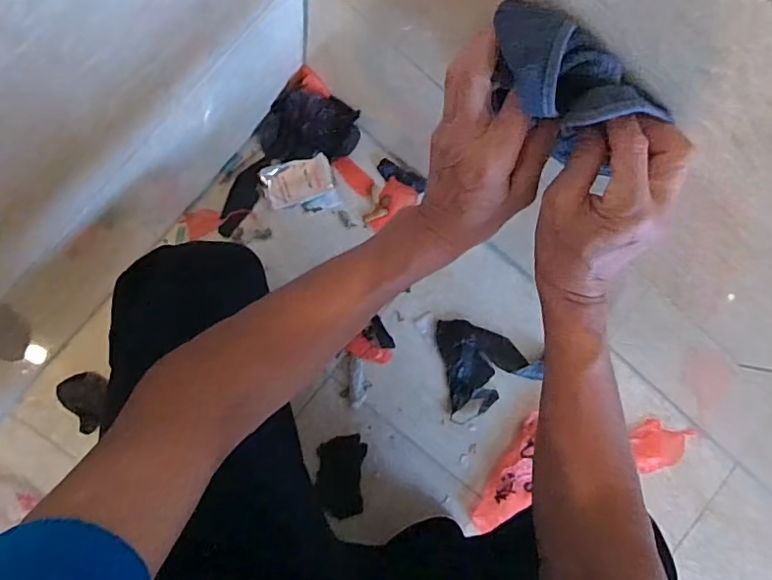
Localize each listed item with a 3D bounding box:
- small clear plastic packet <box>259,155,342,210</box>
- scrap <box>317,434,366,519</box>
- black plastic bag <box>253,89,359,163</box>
[{"bbox_3d":[-0.121,-0.145,0.779,0.096,0.017,0.072,-16,93,-8],"label":"small clear plastic packet"},{"bbox_3d":[-0.062,0.259,0.766,0.063,0.018,0.107,2,90,-9],"label":"scrap"},{"bbox_3d":[-0.107,-0.227,0.764,0.135,0.029,0.087,-4,91,-9],"label":"black plastic bag"}]

